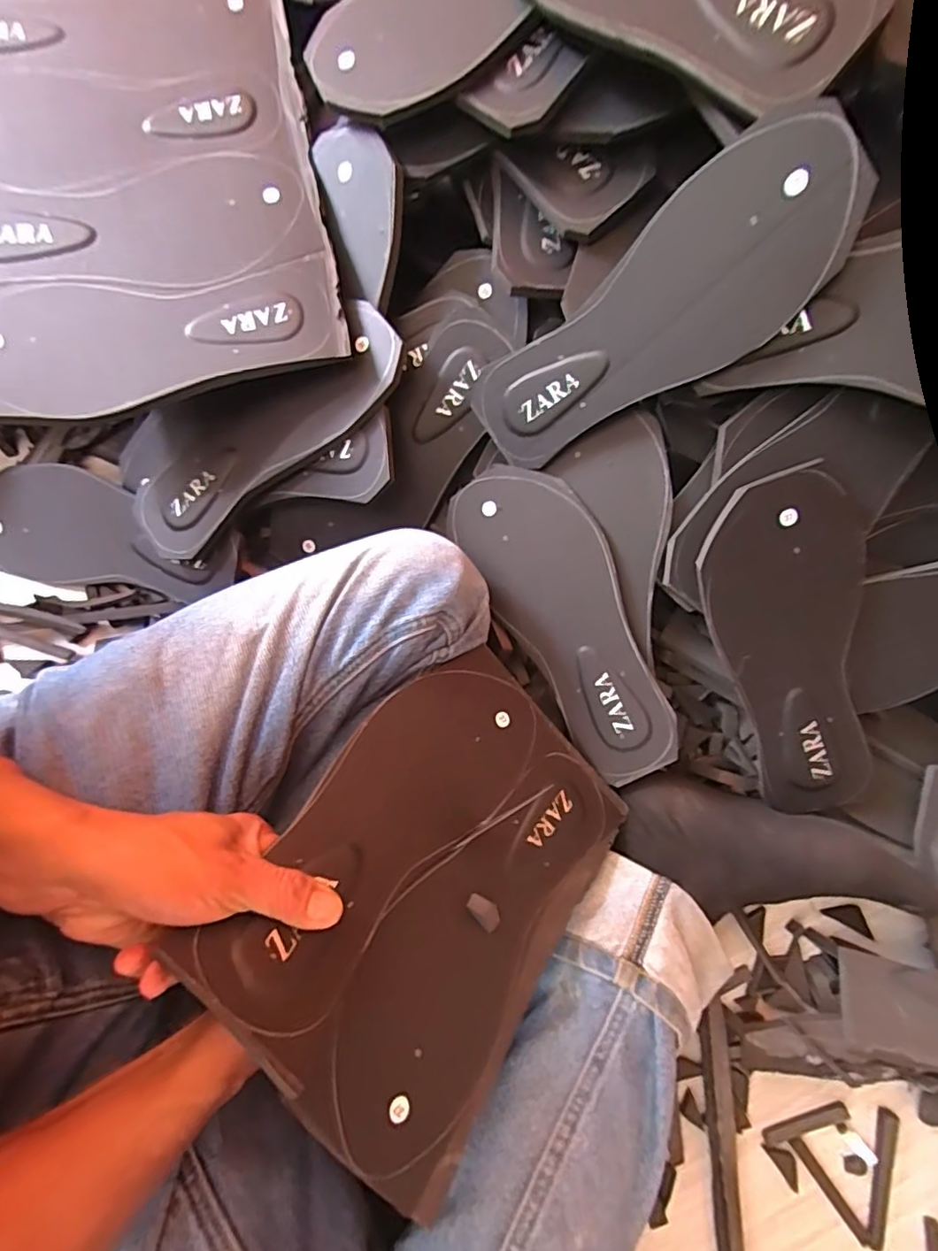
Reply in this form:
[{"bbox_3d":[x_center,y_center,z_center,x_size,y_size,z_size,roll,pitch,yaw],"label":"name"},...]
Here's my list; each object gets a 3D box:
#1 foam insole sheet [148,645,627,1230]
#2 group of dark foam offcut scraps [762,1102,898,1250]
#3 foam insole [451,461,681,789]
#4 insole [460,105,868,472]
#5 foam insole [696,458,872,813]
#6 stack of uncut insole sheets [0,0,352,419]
[{"bbox_3d":[-0.007,0.142,0.330,0.183,0.033,0.251,49,53,-7],"label":"foam insole sheet"},{"bbox_3d":[0.276,0.379,0.410,0.076,0.010,0.093,-44,81,-10],"label":"group of dark foam offcut scraps"},{"bbox_3d":[0.079,-0.008,0.429,0.096,0.010,0.247,-33,82,19],"label":"foam insole"},{"bbox_3d":[0.115,-0.191,0.367,0.248,0.006,0.093,-29,99,34],"label":"insole"},{"bbox_3d":[0.226,0.020,0.399,0.097,0.010,0.245,-13,104,12],"label":"foam insole"},{"bbox_3d":[-0.282,-0.487,0.439,0.267,0.027,0.696,-11,83,-3],"label":"stack of uncut insole sheets"}]

